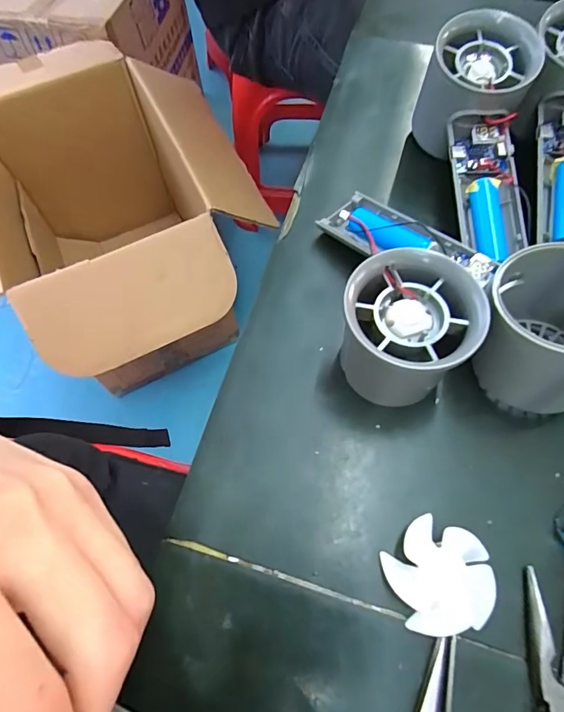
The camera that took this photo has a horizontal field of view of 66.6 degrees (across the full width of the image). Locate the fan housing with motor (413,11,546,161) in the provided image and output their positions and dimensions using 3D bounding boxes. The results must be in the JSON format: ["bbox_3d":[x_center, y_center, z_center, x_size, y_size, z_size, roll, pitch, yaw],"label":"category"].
[{"bbox_3d":[0.110,-0.155,0.250,0.058,0.057,0.050,19,66,11],"label":"fan housing with motor"}]

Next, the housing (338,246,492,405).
[{"bbox_3d":[0.054,-0.011,0.197,0.060,0.052,0.054,18,66,11],"label":"housing"}]

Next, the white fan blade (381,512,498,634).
[{"bbox_3d":[0.063,0.087,0.173,0.039,0.010,0.040,-1,64,2],"label":"white fan blade"}]

